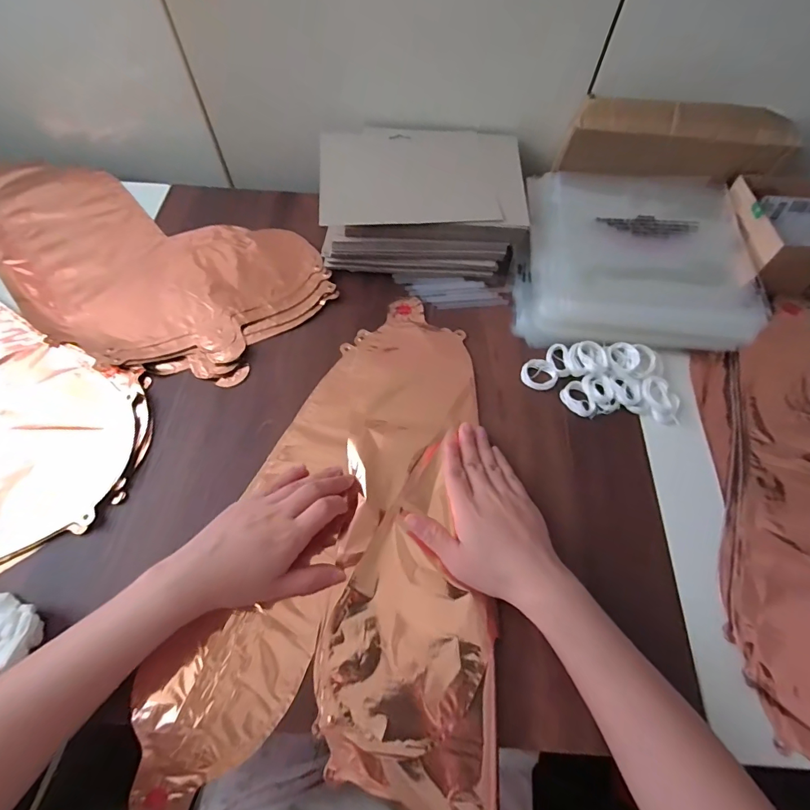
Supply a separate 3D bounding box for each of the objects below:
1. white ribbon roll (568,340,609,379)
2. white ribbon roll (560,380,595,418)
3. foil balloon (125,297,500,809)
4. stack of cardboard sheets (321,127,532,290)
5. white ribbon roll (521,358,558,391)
[{"bbox_3d":[0.186,-0.047,0.434,0.037,0.013,0.034,1,61,-1],"label":"white ribbon roll"},{"bbox_3d":[0.169,-0.005,0.418,0.025,0.007,0.038,-17,63,-11],"label":"white ribbon roll"},{"bbox_3d":[-0.044,0.088,0.372,0.242,0.024,0.417,6,61,2],"label":"foil balloon"},{"bbox_3d":[0.022,-0.241,0.508,0.230,0.074,0.183,7,61,2],"label":"stack of cardboard sheets"},{"bbox_3d":[0.136,-0.032,0.430,0.035,0.009,0.032,1,61,-1],"label":"white ribbon roll"}]

